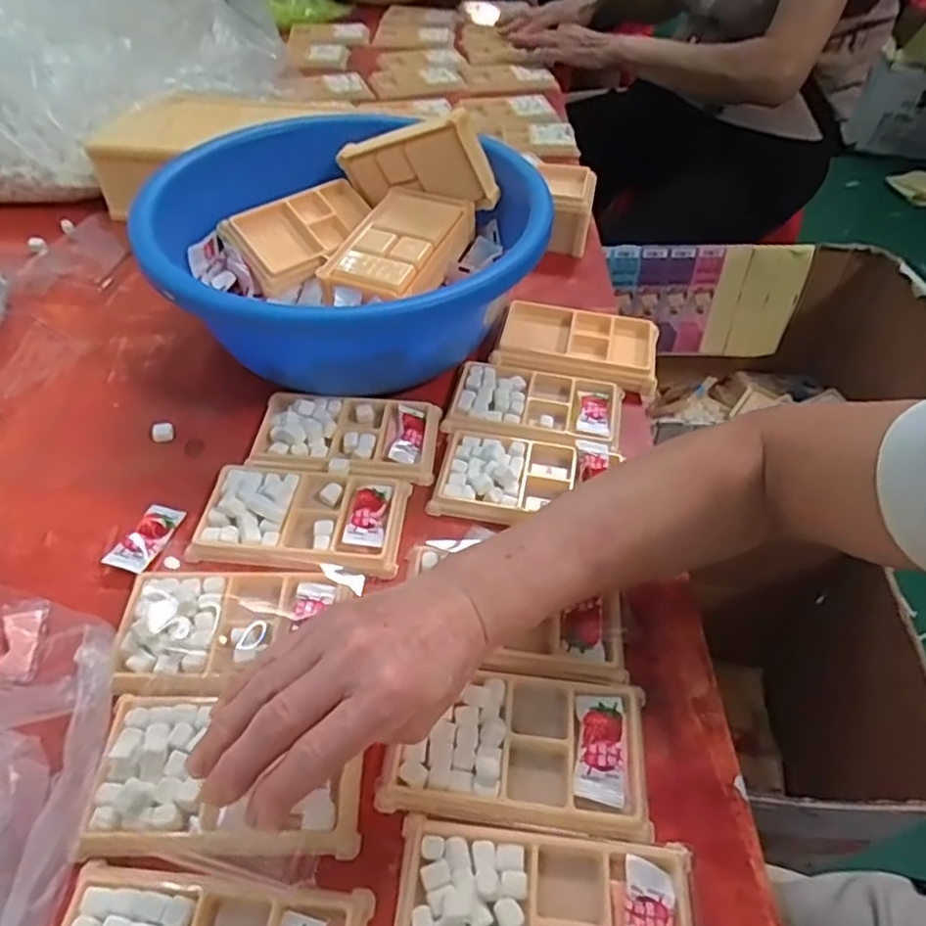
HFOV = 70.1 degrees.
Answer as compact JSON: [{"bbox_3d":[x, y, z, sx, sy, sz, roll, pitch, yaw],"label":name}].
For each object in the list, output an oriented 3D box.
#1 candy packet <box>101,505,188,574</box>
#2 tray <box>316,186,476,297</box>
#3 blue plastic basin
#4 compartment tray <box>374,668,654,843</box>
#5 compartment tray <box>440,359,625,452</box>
[{"bbox_3d":[-0.210,0.048,0.439,0.032,0.011,0.055,13,50,10],"label":"candy packet"},{"bbox_3d":[-0.053,-0.188,0.568,0.089,0.028,0.138,19,50,14],"label":"tray"},{"bbox_3d":[-0.101,-0.176,0.565,0.313,0.130,0.313,0,49,0],"label":"blue plastic basin"},{"bbox_3d":[0.031,0.149,0.354,0.135,0.010,0.079,6,49,4],"label":"compartment tray"},{"bbox_3d":[0.059,-0.044,0.531,0.134,0.016,0.081,11,49,9],"label":"compartment tray"}]

